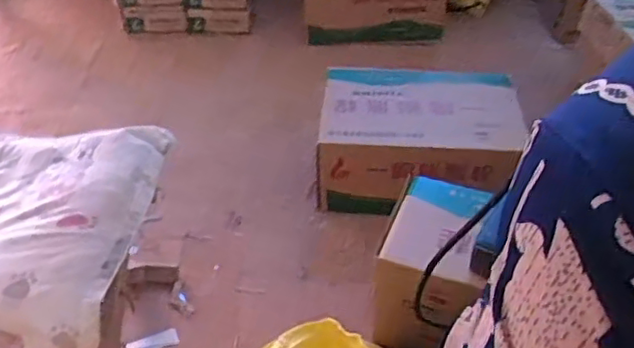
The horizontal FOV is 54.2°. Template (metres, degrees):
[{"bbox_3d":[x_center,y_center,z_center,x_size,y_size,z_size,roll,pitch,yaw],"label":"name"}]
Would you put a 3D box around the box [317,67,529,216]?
[{"bbox_3d":[0.212,-0.086,1.308,0.388,0.166,0.320,3,40,4],"label":"box"}]

